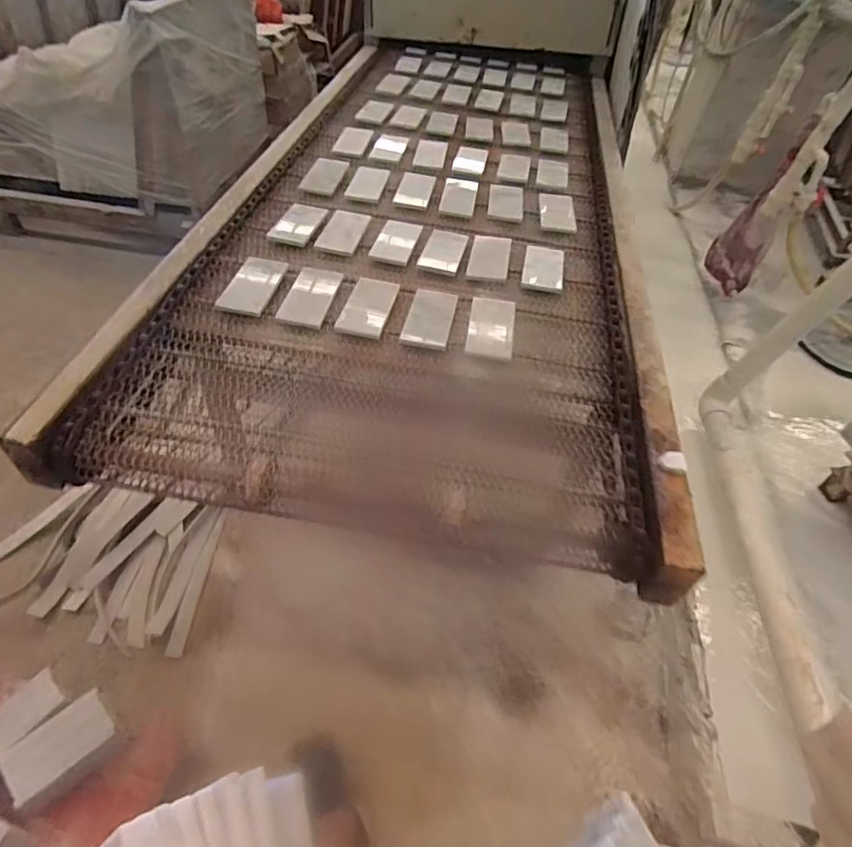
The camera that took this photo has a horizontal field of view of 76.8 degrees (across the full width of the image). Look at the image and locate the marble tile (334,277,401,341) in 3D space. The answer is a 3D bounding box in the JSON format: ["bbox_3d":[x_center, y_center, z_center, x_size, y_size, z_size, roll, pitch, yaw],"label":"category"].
[{"bbox_3d":[-0.099,-0.203,0.933,0.078,0.006,0.145,13,54,4],"label":"marble tile"}]

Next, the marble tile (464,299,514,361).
[{"bbox_3d":[0.111,-0.164,0.911,0.076,0.015,0.156,9,46,3],"label":"marble tile"}]

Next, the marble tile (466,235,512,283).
[{"bbox_3d":[0.125,-0.323,1.052,0.075,0.013,0.163,10,46,3],"label":"marble tile"}]

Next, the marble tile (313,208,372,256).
[{"bbox_3d":[-0.166,-0.387,1.079,0.080,0.013,0.153,11,46,4],"label":"marble tile"}]

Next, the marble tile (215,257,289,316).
[{"bbox_3d":[-0.300,-0.243,0.937,0.076,0.009,0.150,15,52,-2],"label":"marble tile"}]

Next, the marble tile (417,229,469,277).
[{"bbox_3d":[0.036,-0.341,1.067,0.078,0.011,0.152,14,46,7],"label":"marble tile"}]

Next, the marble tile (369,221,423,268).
[{"bbox_3d":[-0.059,-0.364,1.077,0.076,0.013,0.152,12,46,5],"label":"marble tile"}]

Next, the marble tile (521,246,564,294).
[{"bbox_3d":[0.231,-0.305,1.056,0.078,0.014,0.147,10,46,3],"label":"marble tile"}]

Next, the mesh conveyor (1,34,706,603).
[{"bbox_3d":[0.039,-0.529,1.280,0.894,0.155,1.807,10,46,3],"label":"mesh conveyor"}]

